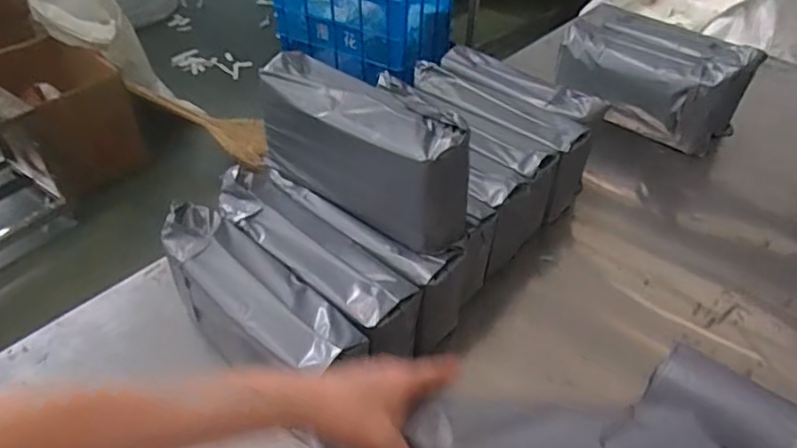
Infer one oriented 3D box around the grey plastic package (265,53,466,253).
[{"bbox_3d":[-0.049,-0.096,0.798,0.296,0.165,0.089,26,47,25],"label":"grey plastic package"}]

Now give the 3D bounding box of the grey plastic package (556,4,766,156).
[{"bbox_3d":[0.506,-0.292,1.217,0.345,0.173,0.181,26,47,25],"label":"grey plastic package"}]

